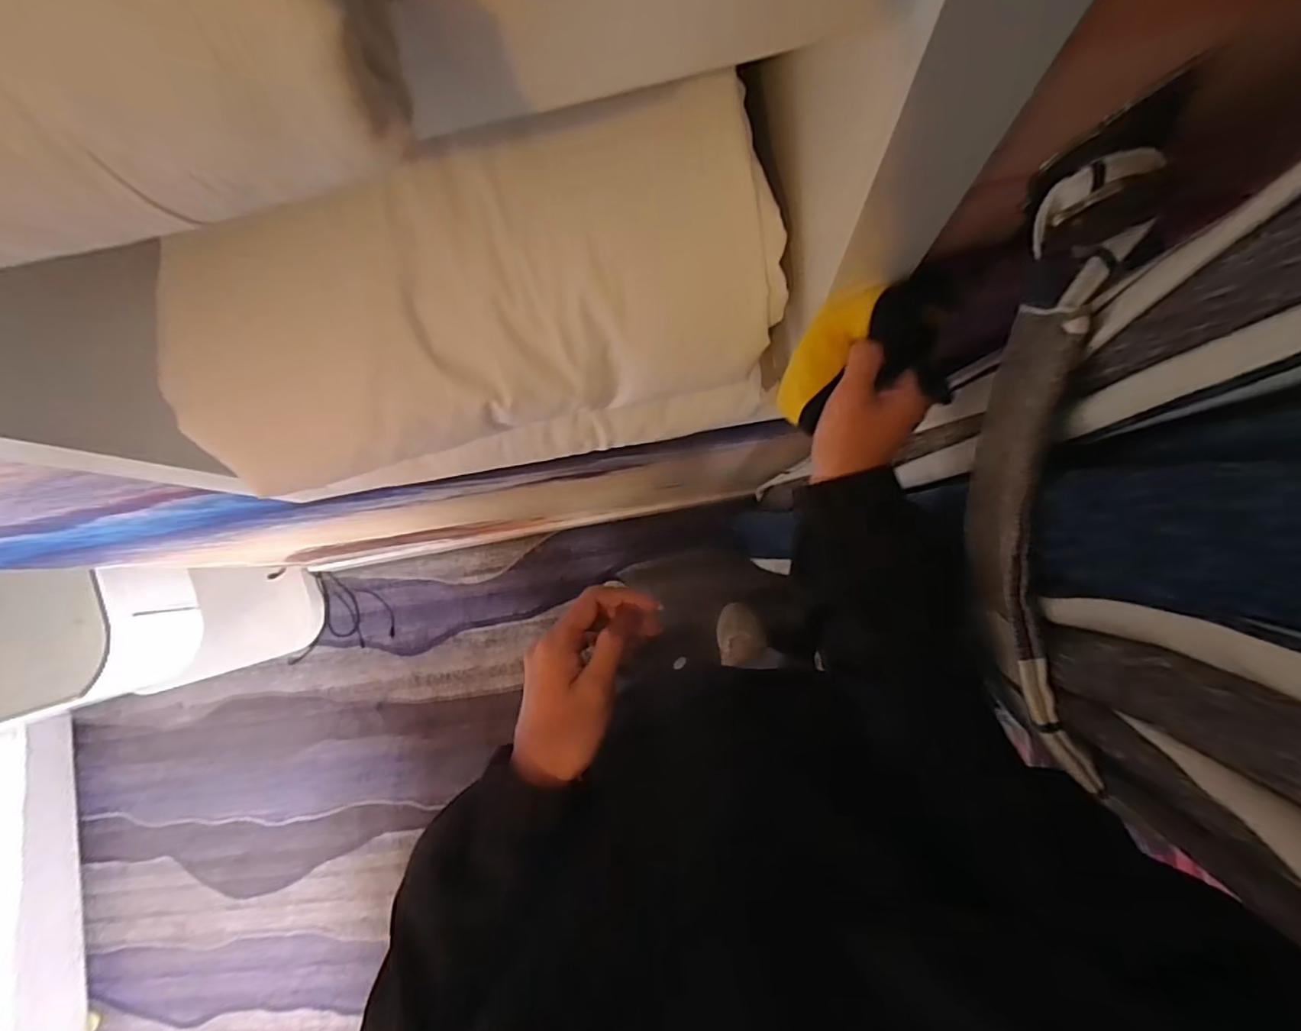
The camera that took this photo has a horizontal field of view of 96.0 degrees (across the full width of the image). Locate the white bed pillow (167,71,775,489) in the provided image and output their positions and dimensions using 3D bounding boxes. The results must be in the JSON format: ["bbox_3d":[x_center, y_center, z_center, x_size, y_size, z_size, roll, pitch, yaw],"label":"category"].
[{"bbox_3d":[-0.113,-0.148,0.479,0.413,0.217,0.173,-14,85,5],"label":"white bed pillow"}]

